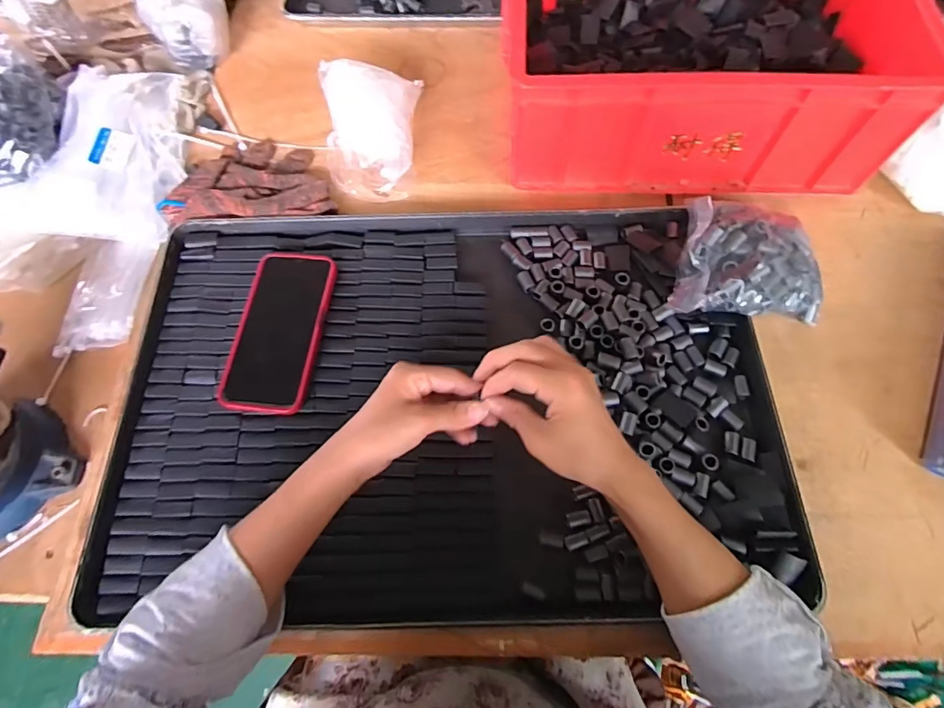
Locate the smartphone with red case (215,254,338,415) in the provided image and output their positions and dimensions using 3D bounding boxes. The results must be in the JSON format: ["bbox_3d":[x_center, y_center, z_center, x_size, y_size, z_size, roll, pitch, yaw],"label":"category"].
[{"bbox_3d":[-0.188,-0.025,0.488,0.082,0.019,0.171,4,67,3],"label":"smartphone with red case"}]

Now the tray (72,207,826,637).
[{"bbox_3d":[-0.026,0.032,0.465,0.590,0.029,0.401,-1,66,1],"label":"tray"}]

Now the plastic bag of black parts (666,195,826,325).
[{"bbox_3d":[0.270,-0.092,0.495,0.143,0.066,0.111,0,66,2],"label":"plastic bag of black parts"}]

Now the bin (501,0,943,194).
[{"bbox_3d":[0.247,-0.352,0.564,0.398,0.143,0.307,2,67,2],"label":"bin"}]

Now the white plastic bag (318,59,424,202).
[{"bbox_3d":[-0.121,-0.267,0.575,0.113,0.051,0.174,-2,66,1],"label":"white plastic bag"}]

